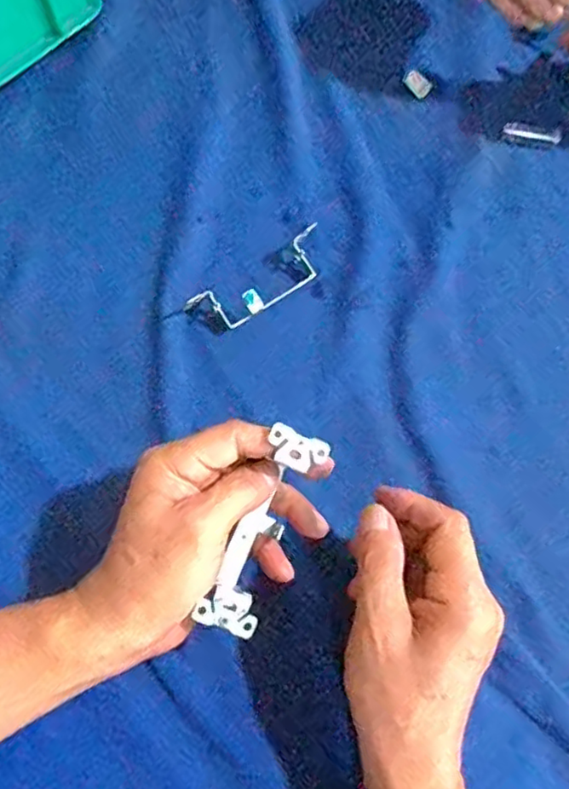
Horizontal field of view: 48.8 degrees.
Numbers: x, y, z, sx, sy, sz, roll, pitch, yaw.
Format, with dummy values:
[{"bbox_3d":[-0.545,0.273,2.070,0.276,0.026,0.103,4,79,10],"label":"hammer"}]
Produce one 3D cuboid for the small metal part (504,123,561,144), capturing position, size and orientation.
[{"bbox_3d":[0.192,-0.202,0.485,0.042,0.004,0.013,16,71,3],"label":"small metal part"}]

